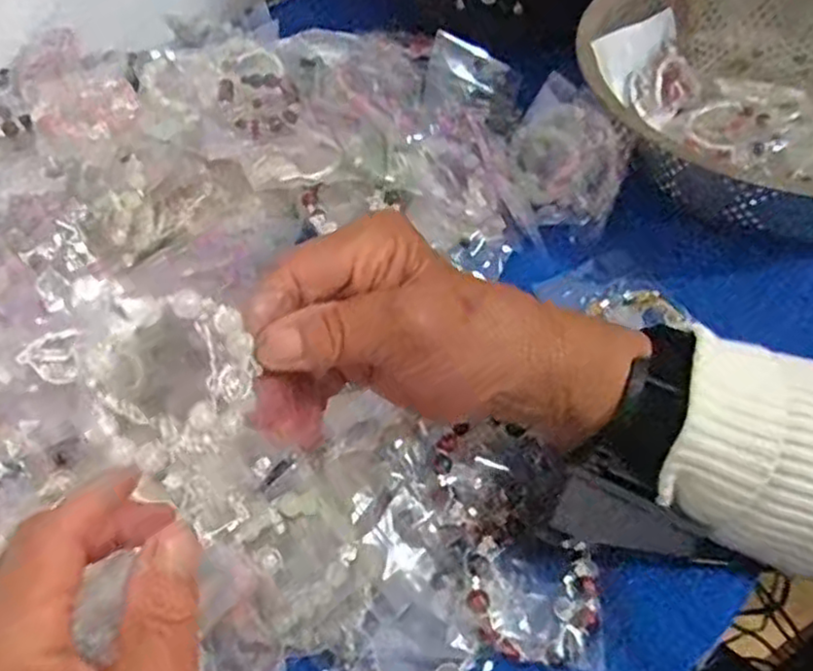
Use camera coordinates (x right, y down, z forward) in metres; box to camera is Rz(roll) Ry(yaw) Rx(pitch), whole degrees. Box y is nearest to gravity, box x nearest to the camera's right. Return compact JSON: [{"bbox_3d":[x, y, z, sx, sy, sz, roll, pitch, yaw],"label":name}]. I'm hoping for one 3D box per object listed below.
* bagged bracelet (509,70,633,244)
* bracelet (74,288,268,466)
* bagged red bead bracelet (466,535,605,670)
[{"bbox_3d":[0.105,-0.114,0.464,0.024,0.072,0.097,1,49,-48],"label":"bagged bracelet"},{"bbox_3d":[-0.076,0.013,0.240,0.056,0.056,0.006,-23,27,-35],"label":"bracelet"},{"bbox_3d":[0.055,0.113,0.311,0.056,0.020,0.053,3,52,5],"label":"bagged red bead bracelet"}]

